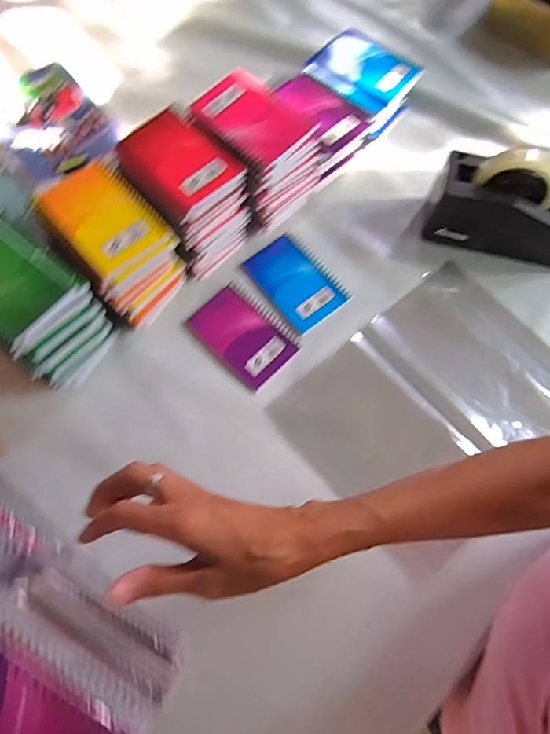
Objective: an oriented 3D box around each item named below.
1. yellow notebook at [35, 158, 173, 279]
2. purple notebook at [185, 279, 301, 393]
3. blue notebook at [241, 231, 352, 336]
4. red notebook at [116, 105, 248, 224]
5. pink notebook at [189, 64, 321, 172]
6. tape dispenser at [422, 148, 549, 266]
[{"bbox_3d":[-0.192,-0.167,0.480,0.088,0.013,0.137,-41,75,-14],"label":"yellow notebook"},{"bbox_3d":[-0.037,-0.043,0.551,0.128,0.006,0.090,42,75,13],"label":"purple notebook"},{"bbox_3d":[0.028,-0.114,0.579,0.087,0.007,0.130,-37,75,-13],"label":"blue notebook"},{"bbox_3d":[-0.113,-0.238,0.509,0.101,0.016,0.133,-43,76,-14],"label":"red notebook"},{"bbox_3d":[-0.028,-0.297,0.522,0.129,0.011,0.101,40,70,9],"label":"pink notebook"},{"bbox_3d":[0.305,-0.203,0.557,0.197,0.123,0.074,16,71,5],"label":"tape dispenser"}]

